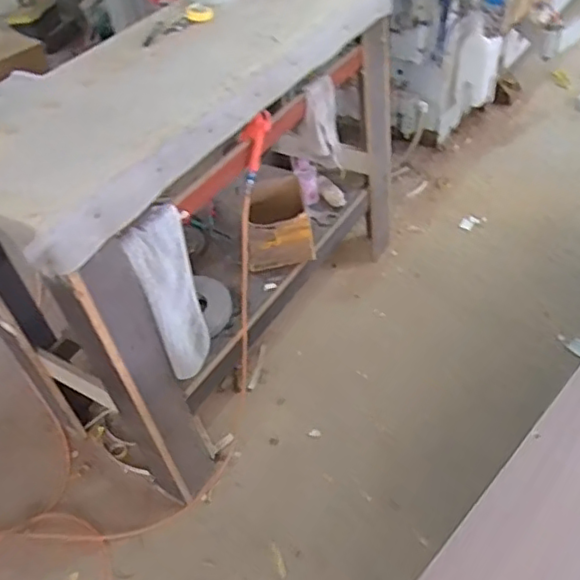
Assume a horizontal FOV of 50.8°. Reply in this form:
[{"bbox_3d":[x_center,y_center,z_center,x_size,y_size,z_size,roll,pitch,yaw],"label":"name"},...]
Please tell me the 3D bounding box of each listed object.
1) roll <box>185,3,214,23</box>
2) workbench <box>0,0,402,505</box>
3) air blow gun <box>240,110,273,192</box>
[{"bbox_3d":[-0.236,-0.722,1.589,0.075,0.022,0.080,-4,43,4],"label":"roll"},{"bbox_3d":[-0.221,-0.232,1.769,0.594,1.017,1.294,21,50,27],"label":"workbench"},{"bbox_3d":[-0.082,-0.321,1.411,0.024,0.181,0.102,22,24,27],"label":"air blow gun"}]

